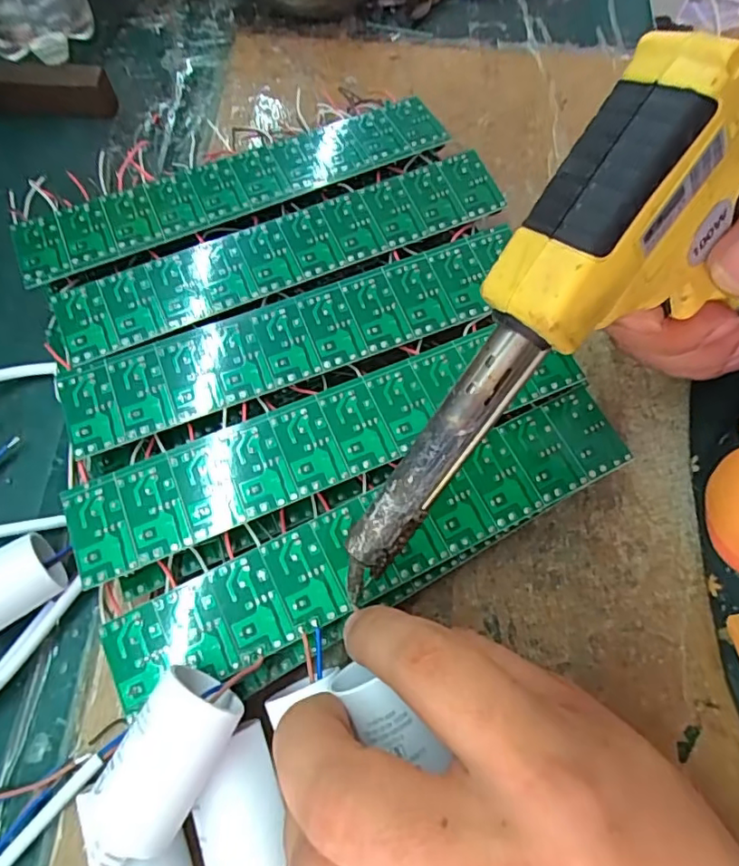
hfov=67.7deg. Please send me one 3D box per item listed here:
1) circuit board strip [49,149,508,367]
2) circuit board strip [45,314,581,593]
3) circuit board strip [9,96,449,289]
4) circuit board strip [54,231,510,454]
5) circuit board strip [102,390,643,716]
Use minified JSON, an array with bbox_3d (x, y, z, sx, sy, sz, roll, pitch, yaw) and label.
[{"bbox_3d":[-0.036,-0.082,0.244,0.200,0.004,0.036,-24,72,-9],"label":"circuit board strip"},{"bbox_3d":[-0.015,0.001,0.215,0.200,0.007,0.039,-22,71,-8],"label":"circuit board strip"},{"bbox_3d":[-0.061,-0.117,0.256,0.199,0.006,0.037,-23,72,-9],"label":"circuit board strip"},{"bbox_3d":[-0.029,-0.042,0.230,0.192,0.004,0.039,-20,71,-8],"label":"circuit board strip"},{"bbox_3d":[0.004,0.038,0.201,0.200,0.004,0.035,-25,72,-9],"label":"circuit board strip"}]

